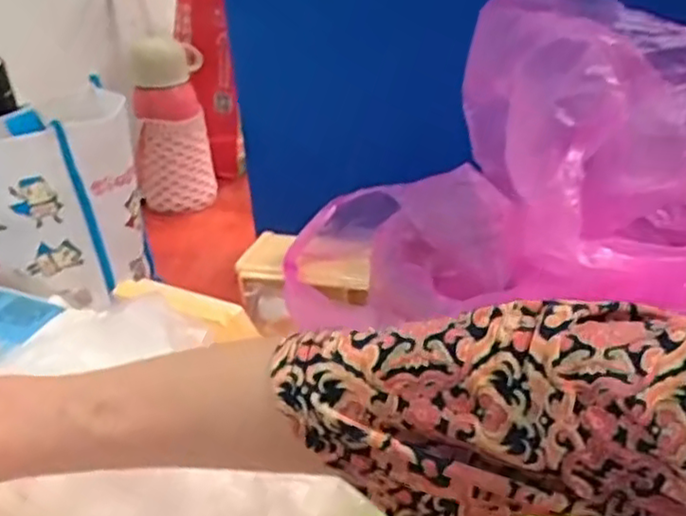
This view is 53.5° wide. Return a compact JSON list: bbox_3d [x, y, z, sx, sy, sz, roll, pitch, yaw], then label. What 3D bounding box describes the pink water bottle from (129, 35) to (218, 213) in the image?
[{"bbox_3d":[-0.218,-0.170,0.855,0.092,0.203,0.086,-10,28,-13],"label":"pink water bottle"}]

